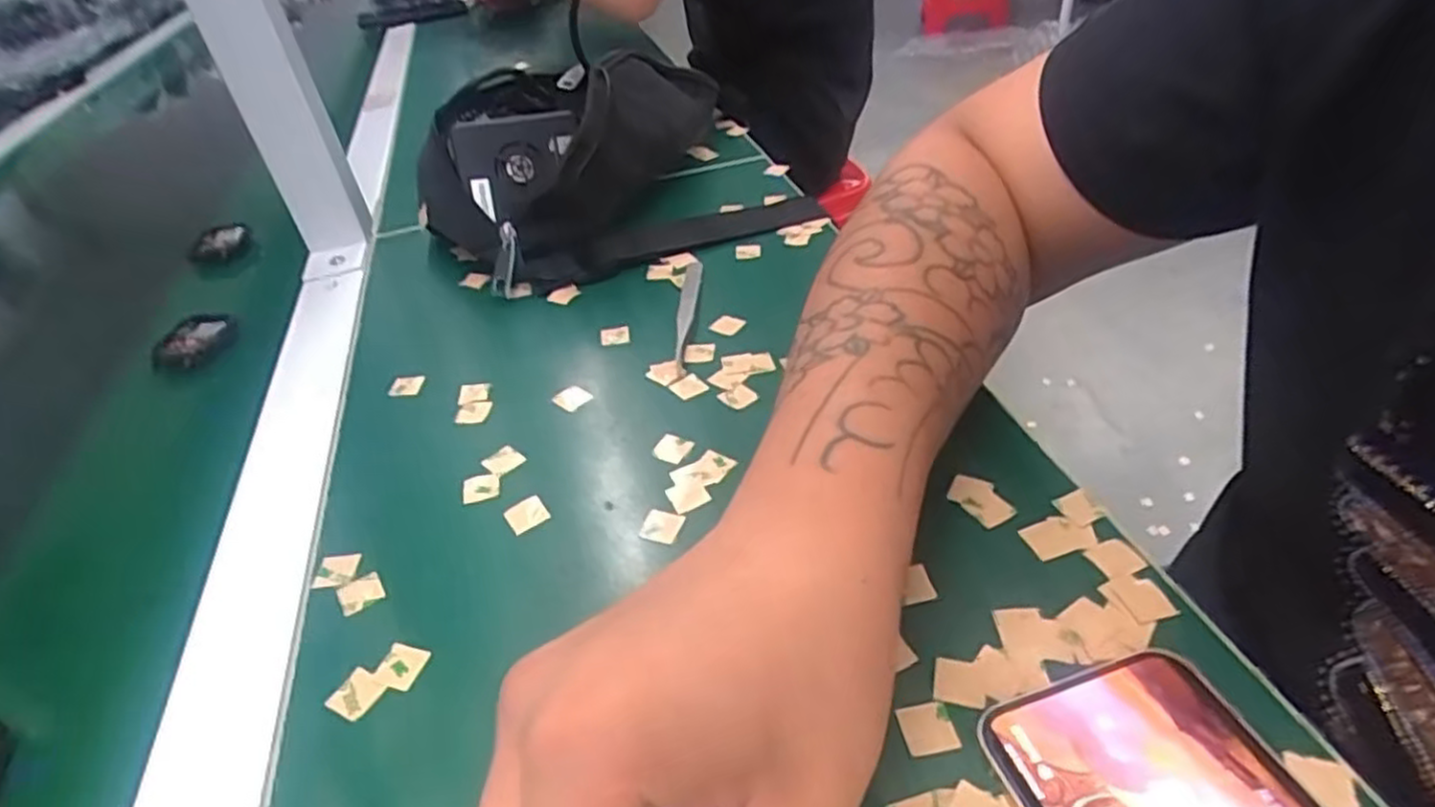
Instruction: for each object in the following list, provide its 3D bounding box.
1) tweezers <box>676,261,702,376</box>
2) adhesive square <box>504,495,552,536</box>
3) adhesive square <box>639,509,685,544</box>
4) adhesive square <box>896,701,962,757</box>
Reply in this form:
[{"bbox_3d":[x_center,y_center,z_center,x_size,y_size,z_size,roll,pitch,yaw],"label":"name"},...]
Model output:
[{"bbox_3d":[-0.016,-0.053,0.419,0.011,0.008,0.114,-4,38,5],"label":"tweezers"},{"bbox_3d":[-0.079,0.045,0.312,0.016,0.004,0.015,-25,41,-21],"label":"adhesive square"},{"bbox_3d":[-0.022,0.047,0.299,0.015,0.004,0.015,9,41,20],"label":"adhesive square"},{"bbox_3d":[0.063,0.097,0.227,0.015,0.004,0.015,-12,40,-3],"label":"adhesive square"}]

